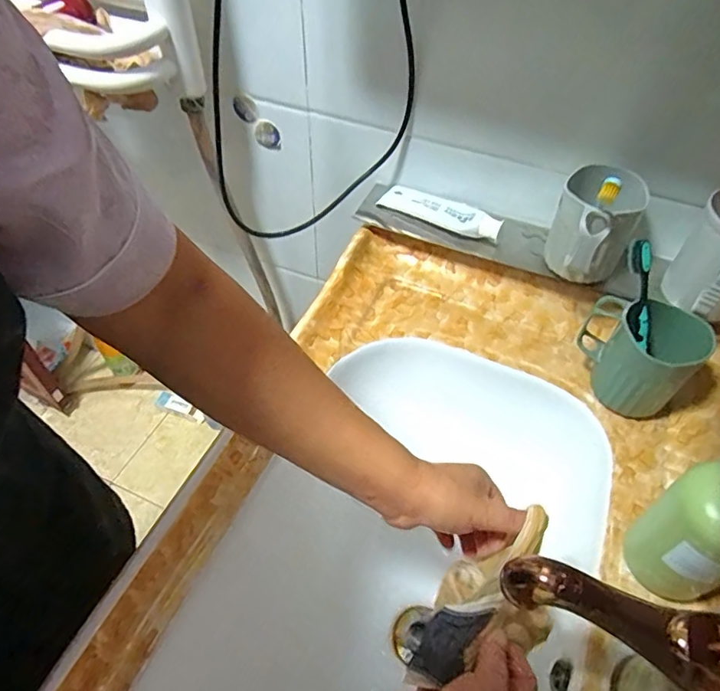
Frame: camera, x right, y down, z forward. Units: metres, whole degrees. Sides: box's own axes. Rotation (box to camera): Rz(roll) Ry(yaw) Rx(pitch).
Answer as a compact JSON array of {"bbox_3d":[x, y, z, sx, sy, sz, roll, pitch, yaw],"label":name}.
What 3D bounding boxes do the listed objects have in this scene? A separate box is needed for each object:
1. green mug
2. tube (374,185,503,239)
[{"bbox_3d":[0.290,0.007,0.552,0.087,0.118,0.111,-35,60,-26],"label":"green mug"},{"bbox_3d":[0.104,-0.175,0.683,0.166,0.029,0.033,28,55,20],"label":"tube"}]

